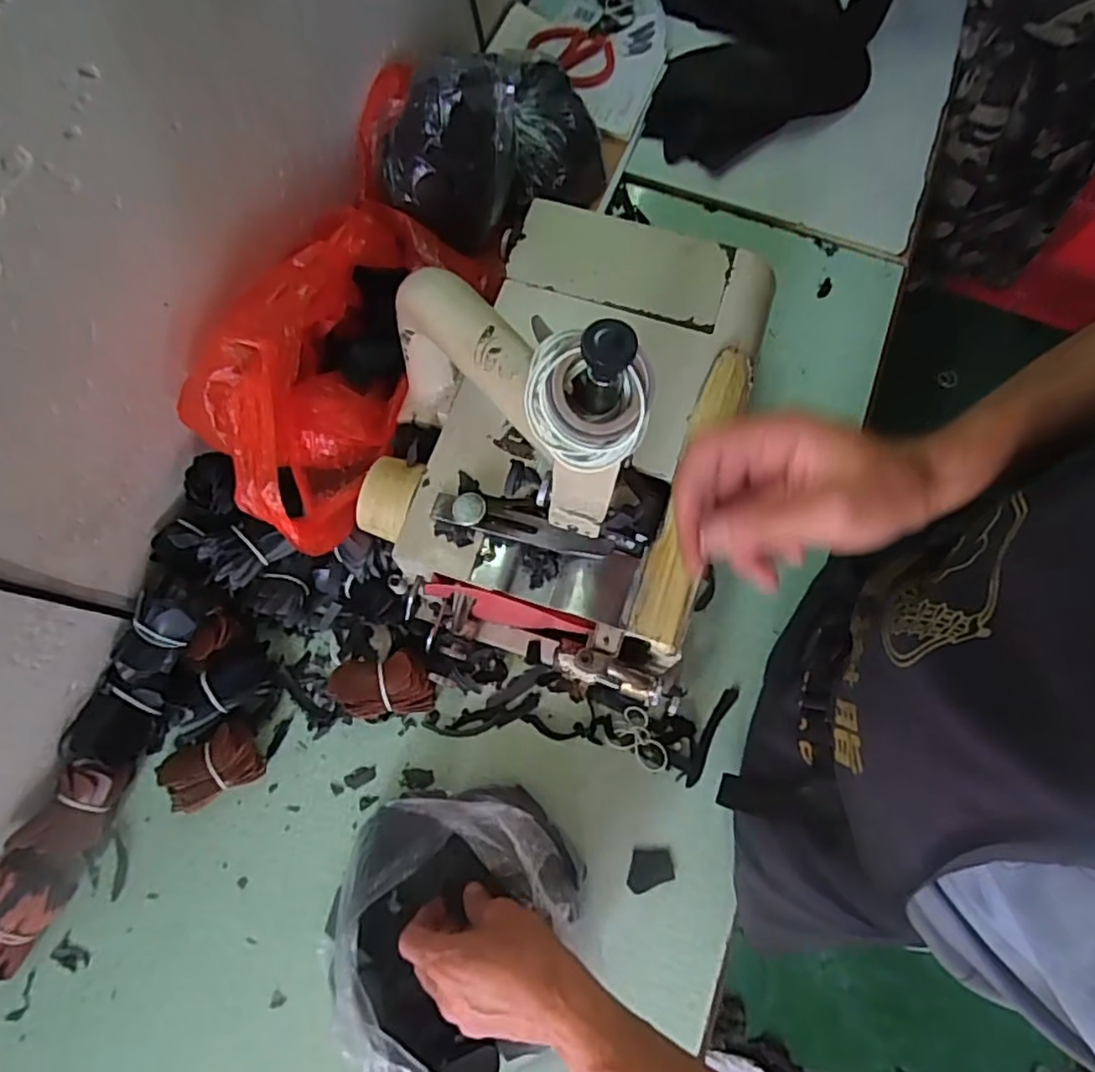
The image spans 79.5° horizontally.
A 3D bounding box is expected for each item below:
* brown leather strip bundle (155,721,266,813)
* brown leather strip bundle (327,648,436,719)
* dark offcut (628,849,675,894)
[{"bbox_3d":[-0.275,0.189,0.539,0.077,0.034,0.054,-22,75,-8],"label":"brown leather strip bundle"},{"bbox_3d":[-0.139,0.126,0.554,0.081,0.047,0.047,-7,73,-4],"label":"brown leather strip bundle"},{"bbox_3d":[0.084,0.270,0.532,0.035,0.004,0.031,-1,73,-2],"label":"dark offcut"}]

